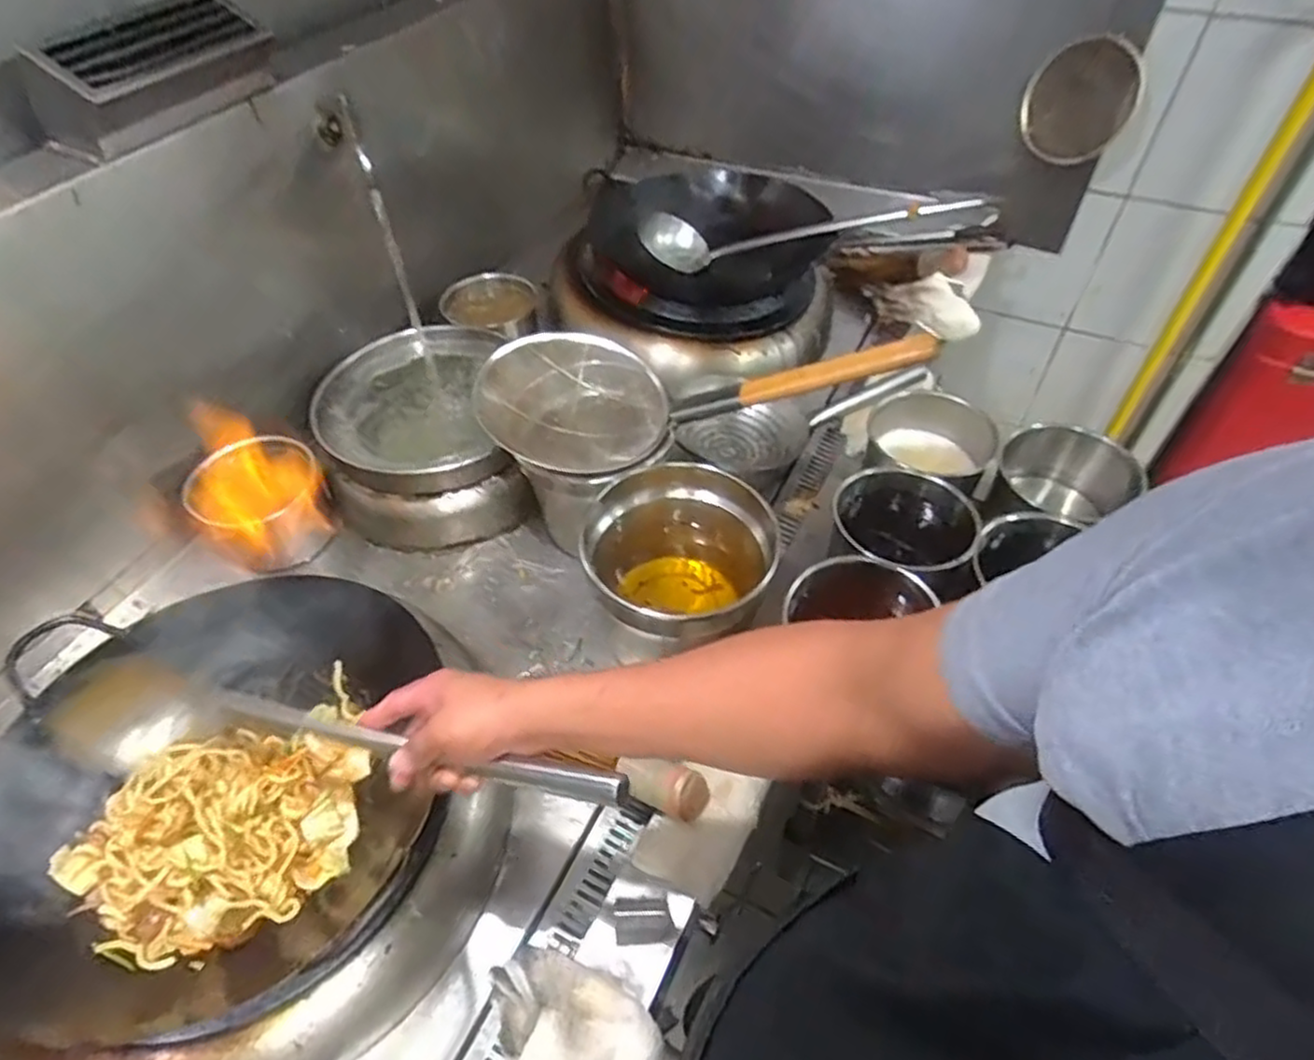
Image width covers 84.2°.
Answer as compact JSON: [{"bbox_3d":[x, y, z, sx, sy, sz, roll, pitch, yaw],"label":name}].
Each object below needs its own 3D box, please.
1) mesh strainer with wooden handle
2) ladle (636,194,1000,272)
[{"bbox_3d":[0.038,-0.171,0.918,0.563,0.131,0.242,1,49,20],"label":"mesh strainer with wooden handle"},{"bbox_3d":[0.231,-0.536,1.293,0.552,0.097,0.078,3,48,25],"label":"ladle"}]

